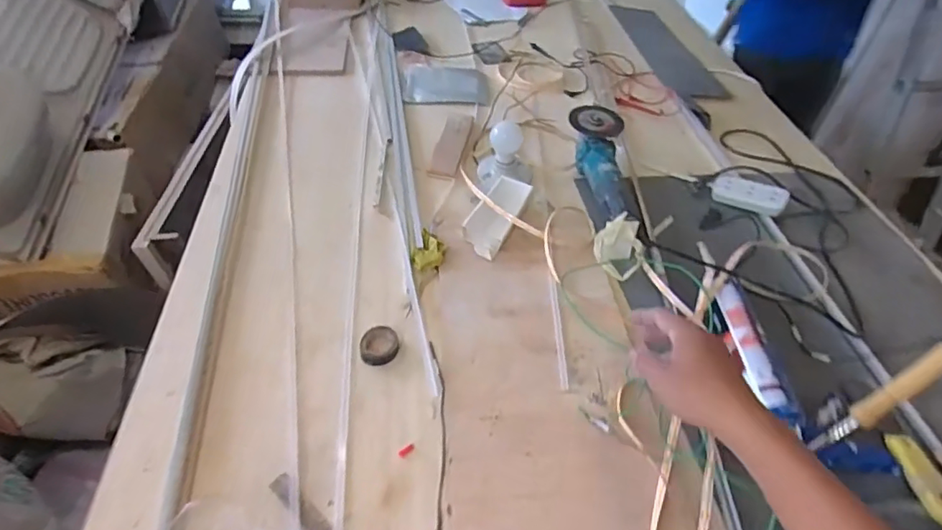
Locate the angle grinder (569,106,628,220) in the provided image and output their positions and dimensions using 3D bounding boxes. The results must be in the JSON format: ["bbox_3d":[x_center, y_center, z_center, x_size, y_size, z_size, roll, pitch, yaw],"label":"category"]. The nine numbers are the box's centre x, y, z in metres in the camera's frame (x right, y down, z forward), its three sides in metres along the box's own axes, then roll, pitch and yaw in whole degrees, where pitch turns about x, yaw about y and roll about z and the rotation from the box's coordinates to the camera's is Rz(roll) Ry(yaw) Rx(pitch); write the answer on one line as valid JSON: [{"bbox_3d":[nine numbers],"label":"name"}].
[{"bbox_3d":[0.224,-0.173,0.938,0.093,0.085,0.252,5,49,1],"label":"angle grinder"}]

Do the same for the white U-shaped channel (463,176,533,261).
[{"bbox_3d":[0.042,-0.082,0.866,0.067,0.032,0.160,22,51,15],"label":"white U-shaped channel"}]

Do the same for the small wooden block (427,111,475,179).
[{"bbox_3d":[-0.036,-0.237,1.019,0.053,0.007,0.223,9,49,4],"label":"small wooden block"}]

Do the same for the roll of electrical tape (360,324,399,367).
[{"bbox_3d":[-0.121,0.107,0.700,0.050,0.017,0.053,2,49,-2],"label":"roll of electrical tape"}]

